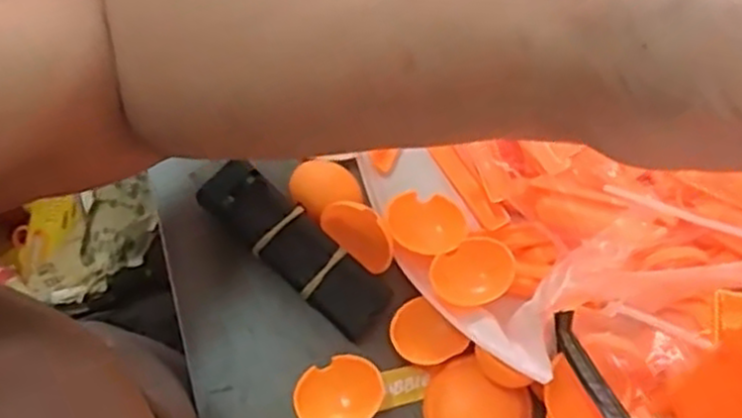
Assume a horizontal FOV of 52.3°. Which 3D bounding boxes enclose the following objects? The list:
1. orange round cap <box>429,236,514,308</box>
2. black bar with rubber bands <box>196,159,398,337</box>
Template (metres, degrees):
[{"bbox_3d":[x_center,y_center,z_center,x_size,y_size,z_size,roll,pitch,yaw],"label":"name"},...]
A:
[{"bbox_3d":[0.052,0.033,0.386,0.041,0.010,0.032,-30,75,-12],"label":"orange round cap"},{"bbox_3d":[-0.039,0.021,0.390,0.109,0.030,0.032,39,74,11],"label":"black bar with rubber bands"}]

